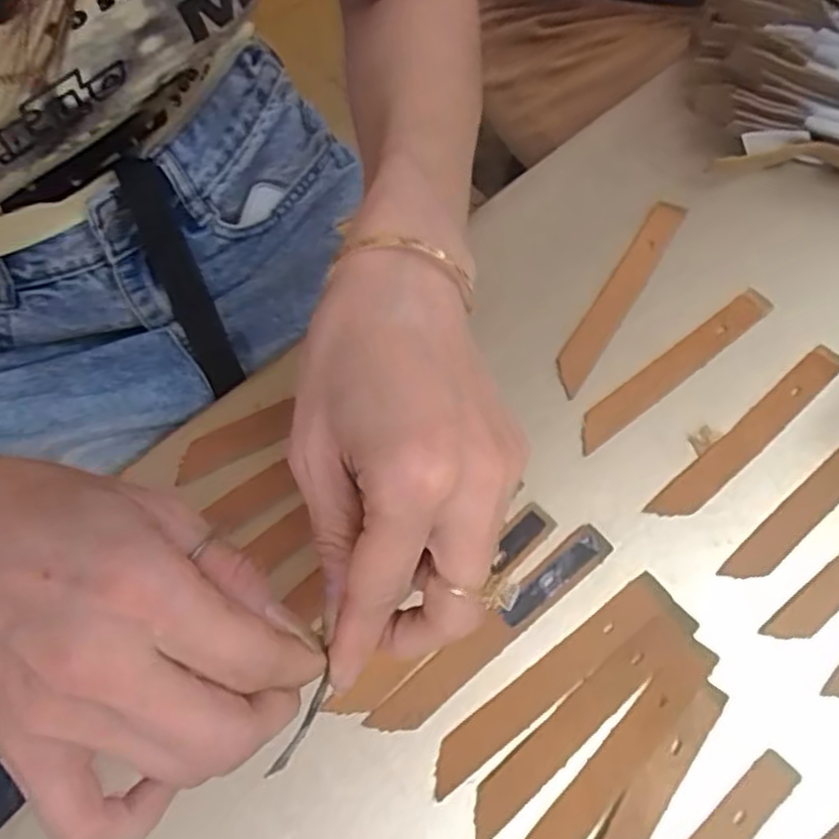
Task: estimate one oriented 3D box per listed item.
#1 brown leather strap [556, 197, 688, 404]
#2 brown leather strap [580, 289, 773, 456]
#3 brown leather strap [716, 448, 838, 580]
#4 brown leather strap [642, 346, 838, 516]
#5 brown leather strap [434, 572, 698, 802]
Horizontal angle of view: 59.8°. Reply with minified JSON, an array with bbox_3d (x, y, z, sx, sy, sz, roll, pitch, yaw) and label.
[{"bbox_3d":[0.102,-0.065,0.374,0.017,0.004,0.124,31,72,12],"label":"brown leather strap"},{"bbox_3d":[0.125,-0.026,0.359,0.125,0.004,0.017,-36,72,-13],"label":"brown leather strap"},{"bbox_3d":[0.187,0.032,0.335,0.123,0.006,0.017,-39,73,-14],"label":"brown leather strap"},{"bbox_3d":[0.158,0.007,0.347,0.123,0.006,0.018,-39,73,-14],"label":"brown leather strap"},{"bbox_3d":[0.057,0.110,0.308,0.125,0.005,0.025,-32,71,-11],"label":"brown leather strap"}]

